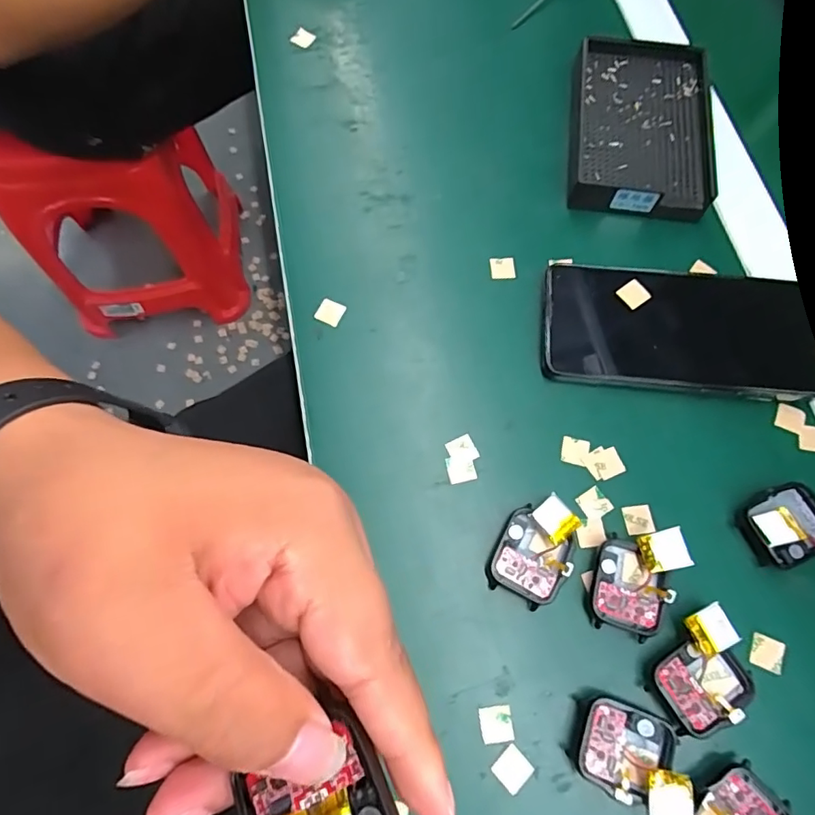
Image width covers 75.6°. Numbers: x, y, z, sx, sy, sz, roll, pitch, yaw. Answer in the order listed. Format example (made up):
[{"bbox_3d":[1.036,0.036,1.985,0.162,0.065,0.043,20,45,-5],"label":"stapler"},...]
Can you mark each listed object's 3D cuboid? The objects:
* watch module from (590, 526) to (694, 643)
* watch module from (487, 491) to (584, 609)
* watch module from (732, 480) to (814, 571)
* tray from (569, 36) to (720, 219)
[{"bbox_3d":[0.118,0.088,0.272,0.038,0.019,0.057,27,73,9],"label":"watch module"},{"bbox_3d":[0.068,0.075,0.278,0.038,0.017,0.054,29,73,10],"label":"watch module"},{"bbox_3d":[0.209,0.064,0.284,0.051,0.018,0.042,-20,72,-7],"label":"watch module"},{"bbox_3d":[0.165,-0.200,0.373,0.093,0.020,0.140,7,71,2],"label":"tray"}]

